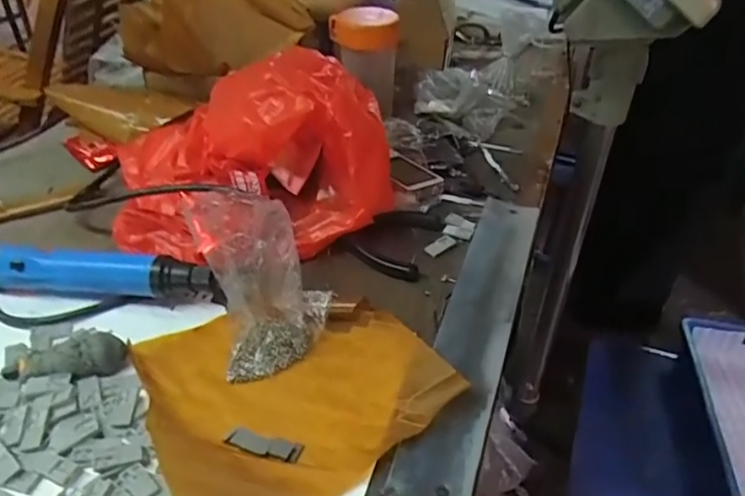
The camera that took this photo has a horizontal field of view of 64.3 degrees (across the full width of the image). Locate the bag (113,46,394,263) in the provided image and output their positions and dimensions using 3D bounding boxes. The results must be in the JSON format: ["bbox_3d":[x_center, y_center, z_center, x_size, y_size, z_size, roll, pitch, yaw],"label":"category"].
[{"bbox_3d":[-0.117,-0.103,0.572,0.249,0.116,0.208,-7,39,-7],"label":"bag"}]

